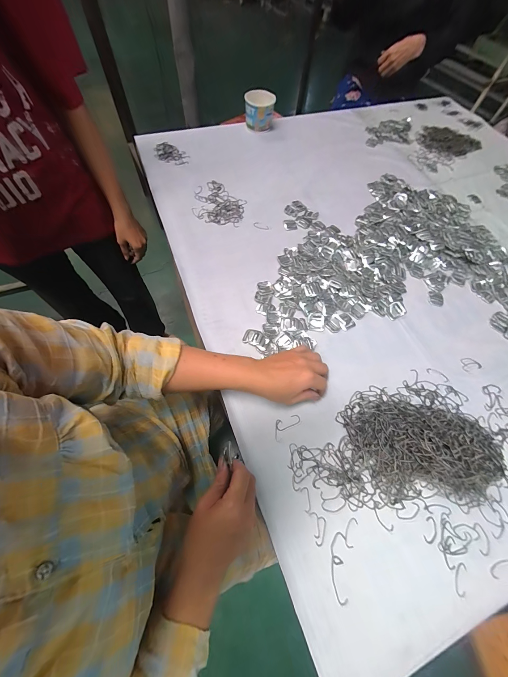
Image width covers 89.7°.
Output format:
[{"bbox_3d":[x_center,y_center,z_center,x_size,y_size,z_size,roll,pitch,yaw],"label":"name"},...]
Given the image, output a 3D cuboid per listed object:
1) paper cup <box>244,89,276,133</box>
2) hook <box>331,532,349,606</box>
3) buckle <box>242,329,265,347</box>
[{"bbox_3d":[0.017,-0.697,0.784,0.089,0.087,0.082,5,64,-1],"label":"paper cup"},{"bbox_3d":[0.113,0.304,0.339,0.021,0.004,0.074,7,64,0],"label":"hook"},{"bbox_3d":[0.001,-0.001,0.478,0.040,0.006,0.030,13,64,3],"label":"buckle"}]

